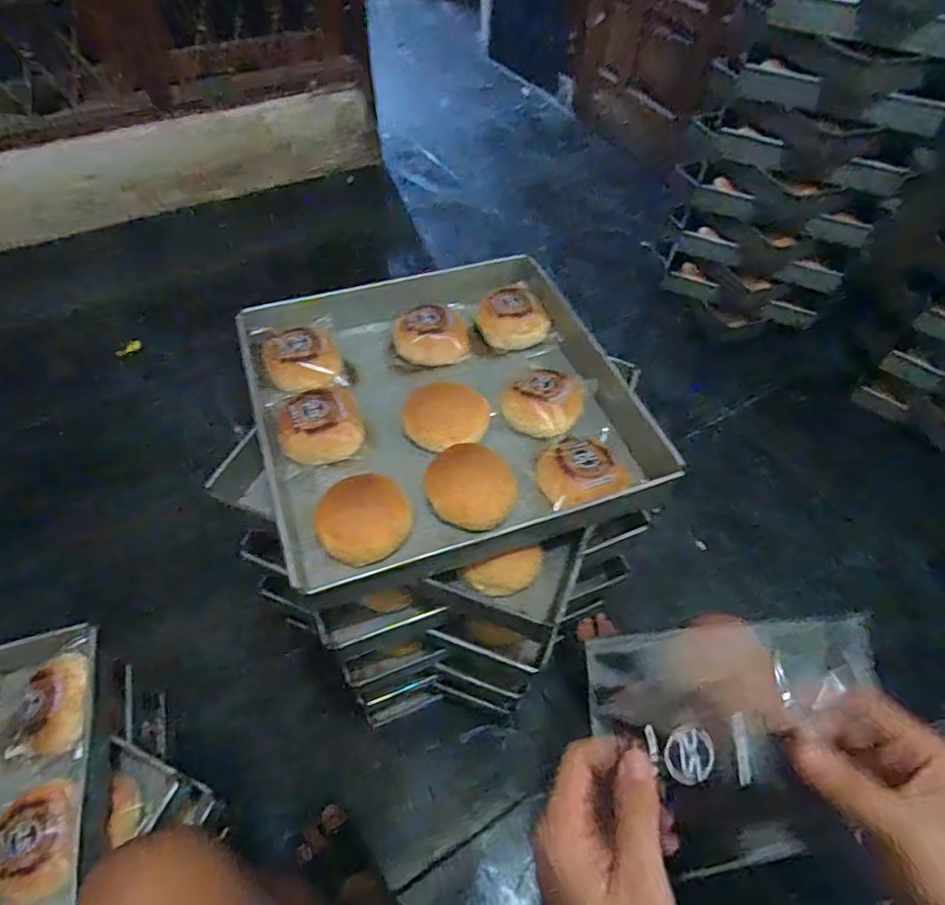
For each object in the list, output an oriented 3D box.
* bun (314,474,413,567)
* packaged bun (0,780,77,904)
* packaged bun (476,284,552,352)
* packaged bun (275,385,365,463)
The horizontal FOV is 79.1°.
[{"bbox_3d":[-0.107,0.067,0.577,0.096,0.048,0.079,-17,56,-15],"label":"bun"},{"bbox_3d":[-0.419,0.372,0.551,0.085,0.036,0.100,-19,56,-16],"label":"packaged bun"},{"bbox_3d":[0.055,-0.182,0.774,0.097,0.040,0.080,-2,53,-4],"label":"packaged bun"},{"bbox_3d":[-0.175,-0.030,0.655,0.095,0.045,0.085,-13,55,-12],"label":"packaged bun"}]

